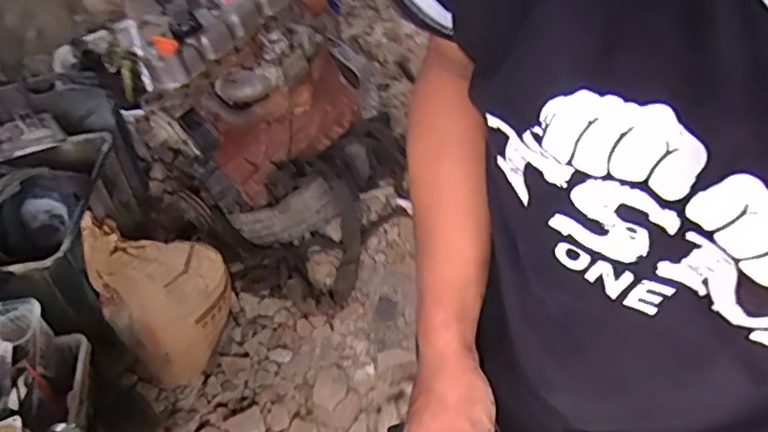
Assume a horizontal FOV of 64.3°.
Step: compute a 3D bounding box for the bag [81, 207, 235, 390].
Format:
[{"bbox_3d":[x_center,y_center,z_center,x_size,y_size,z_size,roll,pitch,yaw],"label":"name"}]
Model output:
[{"bbox_3d":[-0.574,0.180,1.604,0.308,0.295,0.367,-31,51,-19],"label":"bag"}]

